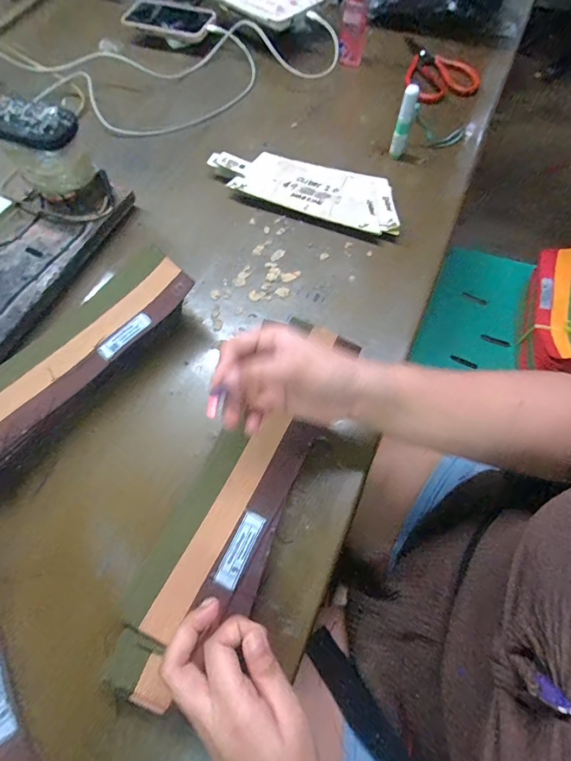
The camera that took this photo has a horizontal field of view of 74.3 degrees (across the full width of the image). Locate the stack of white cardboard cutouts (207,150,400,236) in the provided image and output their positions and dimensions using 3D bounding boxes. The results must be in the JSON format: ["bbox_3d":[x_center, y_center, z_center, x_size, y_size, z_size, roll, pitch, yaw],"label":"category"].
[{"bbox_3d":[0.026,-0.248,0.485,0.251,0.023,0.080,21,68,12],"label":"stack of white cardboard cutouts"}]

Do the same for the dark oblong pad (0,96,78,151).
[{"bbox_3d":[-0.264,-0.262,0.383,0.090,0.019,0.045,11,66,8],"label":"dark oblong pad"}]

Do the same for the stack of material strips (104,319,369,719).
[{"bbox_3d":[-0.032,0.093,0.326,0.089,0.035,0.319,29,72,11],"label":"stack of material strips"}]

